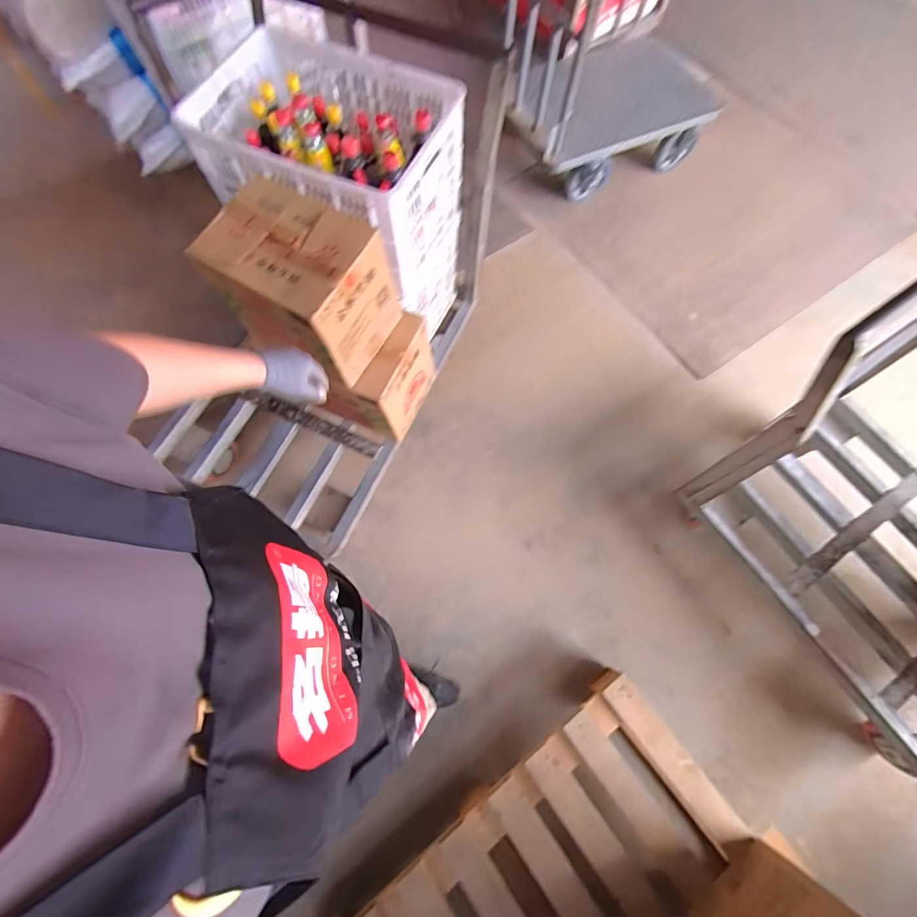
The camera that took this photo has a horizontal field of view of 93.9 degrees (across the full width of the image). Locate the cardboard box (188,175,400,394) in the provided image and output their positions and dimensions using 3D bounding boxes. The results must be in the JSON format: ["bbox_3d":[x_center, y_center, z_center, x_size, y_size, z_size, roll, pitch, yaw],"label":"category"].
[{"bbox_3d":[-0.328,-0.362,0.893,0.314,0.247,0.219,29,67,7],"label":"cardboard box"}]

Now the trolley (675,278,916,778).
[{"bbox_3d":[1.147,0.204,0.967,0.670,0.721,1.031,-31,73,-17],"label":"trolley"}]

